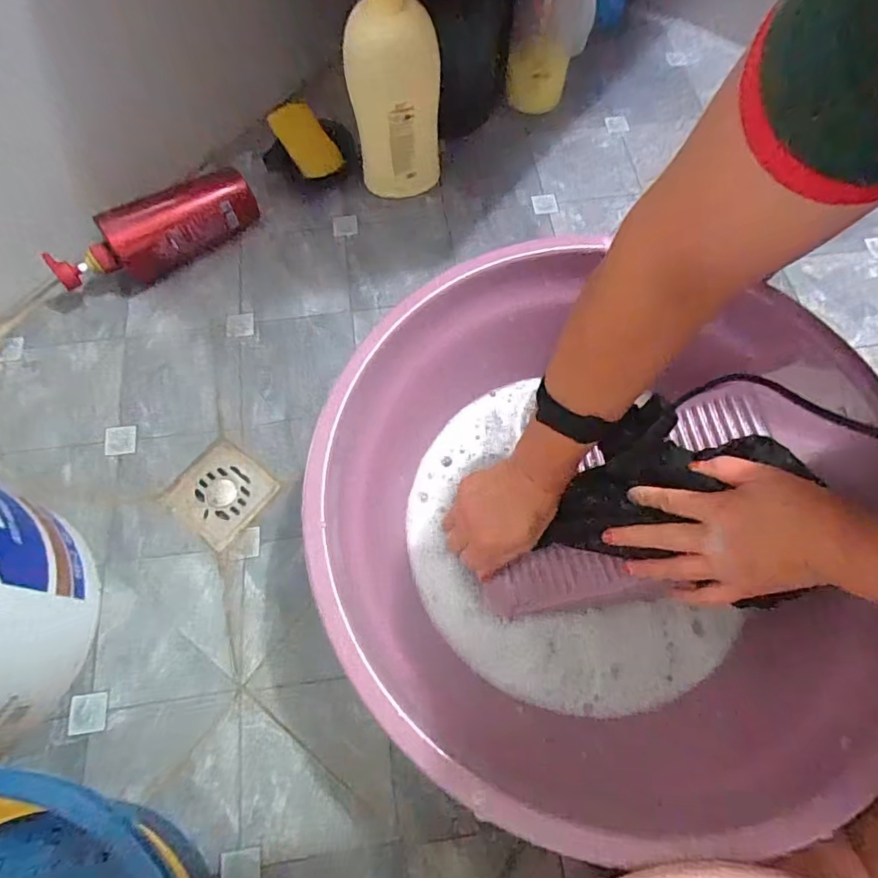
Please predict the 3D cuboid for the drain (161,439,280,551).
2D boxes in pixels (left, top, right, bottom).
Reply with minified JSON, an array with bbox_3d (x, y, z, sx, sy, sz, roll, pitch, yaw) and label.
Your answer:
[{"bbox_3d":[-0.247,0.061,0.593,0.098,0.008,0.096,36,73,14],"label":"drain"}]

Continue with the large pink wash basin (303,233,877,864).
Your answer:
[{"bbox_3d":[0.125,0.072,0.476,0.450,0.174,0.441,0,68,1],"label":"large pink wash basin"}]

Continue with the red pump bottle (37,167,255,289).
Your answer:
[{"bbox_3d":[-0.358,-0.259,0.666,0.260,0.070,0.065,-31,71,-11],"label":"red pump bottle"}]

